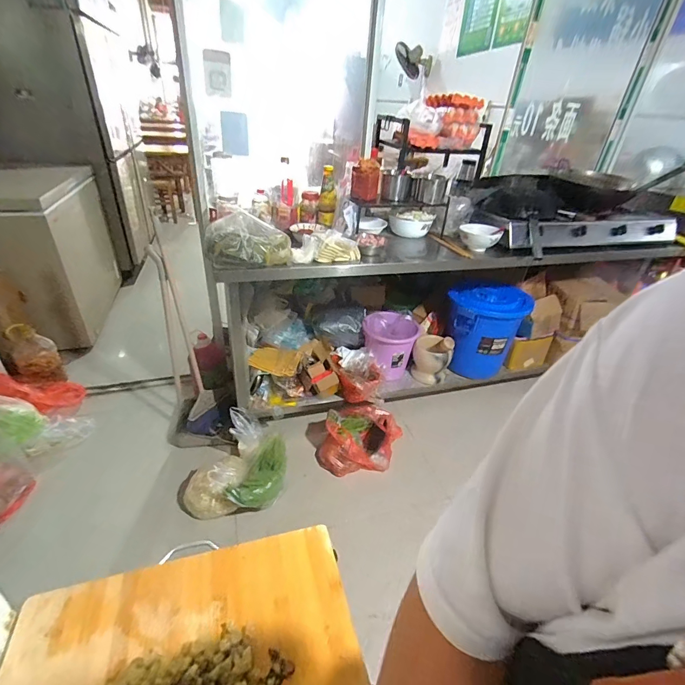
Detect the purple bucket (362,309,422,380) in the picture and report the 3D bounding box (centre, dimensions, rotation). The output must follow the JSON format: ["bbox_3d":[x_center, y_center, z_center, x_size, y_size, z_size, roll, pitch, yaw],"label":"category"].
[{"bbox_3d":[0.228,-0.009,1.835,0.256,0.262,0.280,5,32,-3],"label":"purple bucket"}]

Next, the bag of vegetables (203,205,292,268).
[{"bbox_3d":[-0.306,-0.333,1.221,0.271,0.142,0.097,-2,32,-13],"label":"bag of vegetables"}]

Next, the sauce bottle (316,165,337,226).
[{"bbox_3d":[-0.063,-0.556,1.450,0.074,0.209,0.061,7,32,2],"label":"sauce bottle"}]

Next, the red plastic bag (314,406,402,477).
[{"bbox_3d":[0.074,0.408,1.601,0.335,0.177,0.302,10,32,6],"label":"red plastic bag"}]

